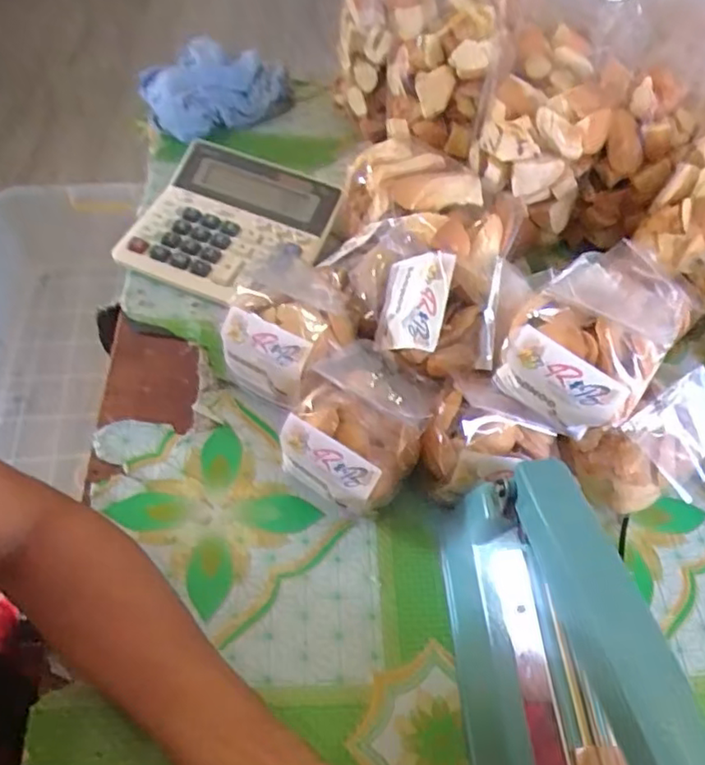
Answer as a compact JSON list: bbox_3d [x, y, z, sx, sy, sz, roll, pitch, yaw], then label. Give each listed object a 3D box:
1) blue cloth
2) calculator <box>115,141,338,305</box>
[{"bbox_3d":[-0.153,-0.328,0.710,0.096,0.052,0.160,30,56,19],"label":"blue cloth"},{"bbox_3d":[-0.113,-0.149,0.589,0.159,0.035,0.159,20,54,12],"label":"calculator"}]

